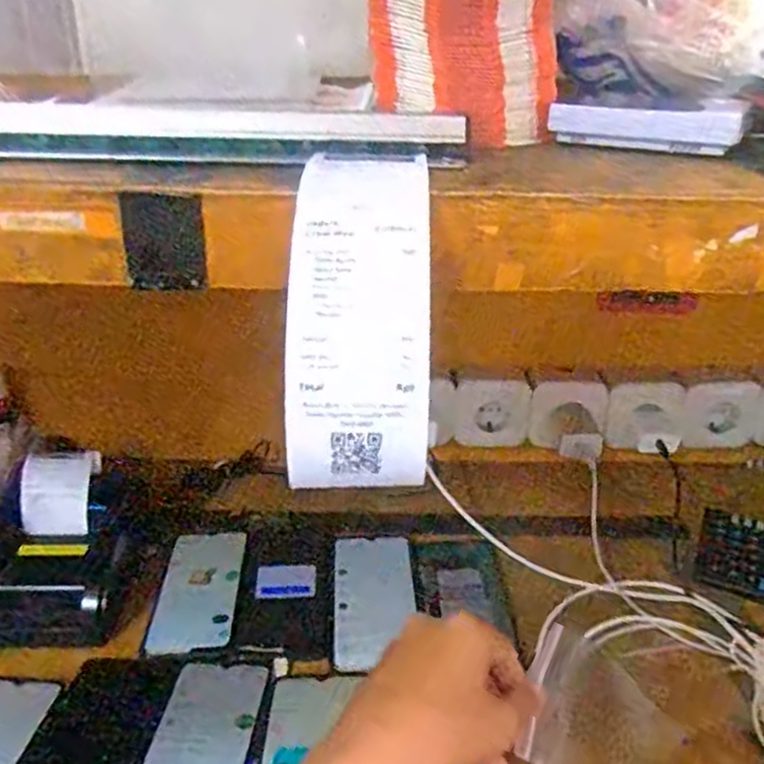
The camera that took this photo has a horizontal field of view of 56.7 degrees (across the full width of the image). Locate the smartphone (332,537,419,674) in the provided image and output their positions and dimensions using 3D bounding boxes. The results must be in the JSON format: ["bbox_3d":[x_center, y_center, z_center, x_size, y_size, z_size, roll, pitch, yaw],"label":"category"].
[{"bbox_3d":[-0.006,0.191,0.633,0.071,0.009,0.165,-1,25,-2],"label":"smartphone"}]

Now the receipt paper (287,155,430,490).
[{"bbox_3d":[-0.008,-0.029,0.290,0.054,0.140,0.029,2,-11,3],"label":"receipt paper"}]

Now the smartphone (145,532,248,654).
[{"bbox_3d":[-0.159,0.184,0.629,0.066,0.005,0.134,7,34,-4],"label":"smartphone"}]

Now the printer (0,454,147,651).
[{"bbox_3d":[-0.276,0.142,0.612,0.122,0.105,0.143,0,26,-2],"label":"printer"}]

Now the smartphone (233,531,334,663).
[{"bbox_3d":[-0.085,0.183,0.633,0.081,0.011,0.145,0,25,-1],"label":"smartphone"}]

